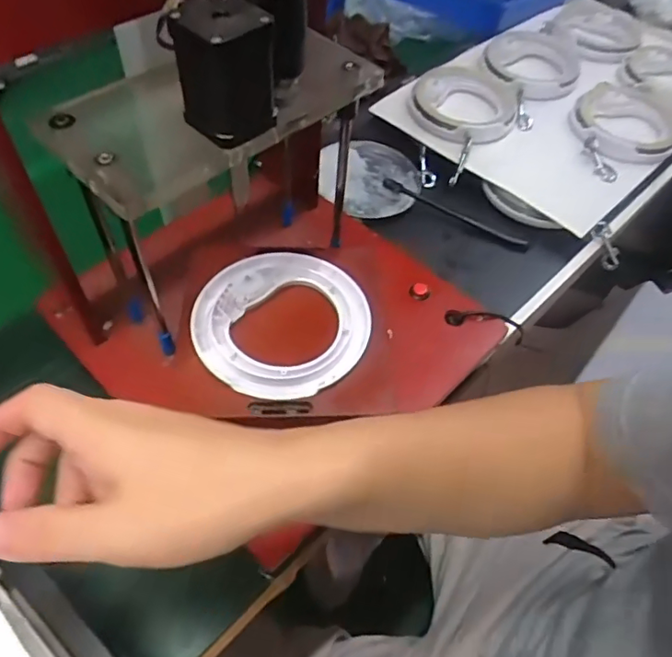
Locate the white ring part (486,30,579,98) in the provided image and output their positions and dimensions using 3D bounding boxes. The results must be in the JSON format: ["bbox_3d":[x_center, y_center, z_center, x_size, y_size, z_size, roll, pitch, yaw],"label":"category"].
[{"bbox_3d":[0.271,-0.362,0.761,0.130,0.033,0.146,12,53,5],"label":"white ring part"}]

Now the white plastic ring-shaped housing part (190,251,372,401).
[{"bbox_3d":[-0.041,-0.007,0.427,0.132,0.019,0.129,2,53,-3],"label":"white plastic ring-shaped housing part"}]

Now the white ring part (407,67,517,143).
[{"bbox_3d":[0.162,-0.282,0.698,0.131,0.027,0.145,17,53,8],"label":"white ring part"}]

